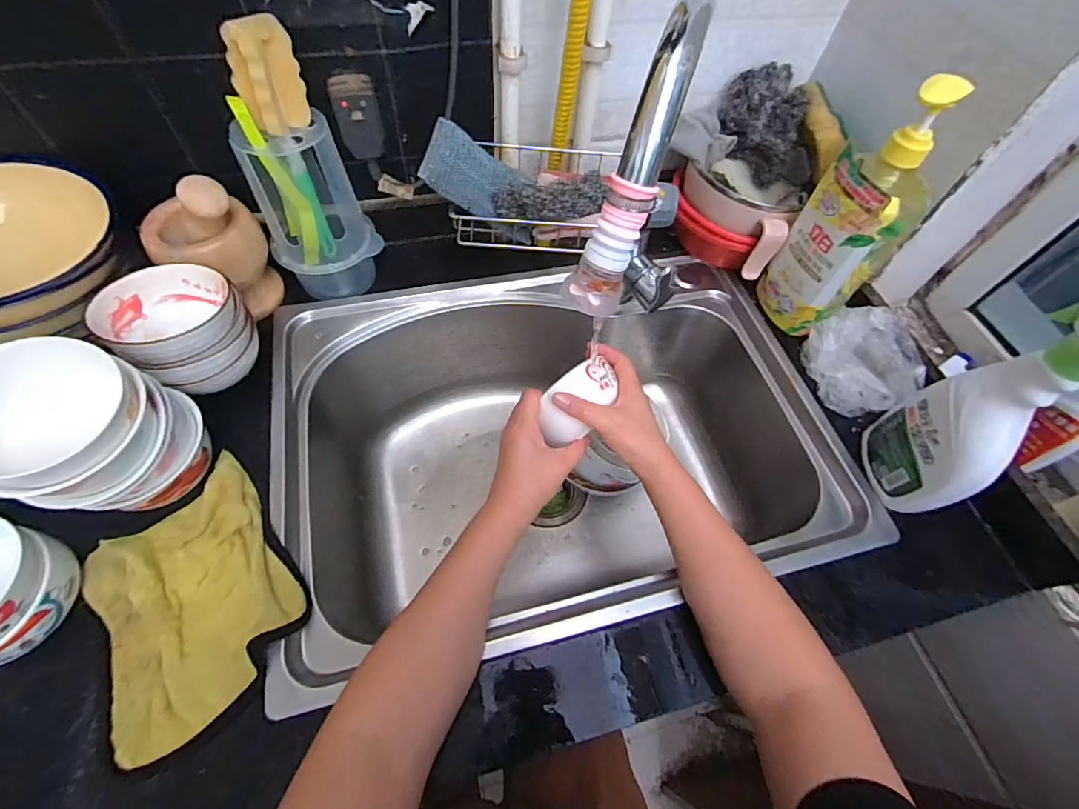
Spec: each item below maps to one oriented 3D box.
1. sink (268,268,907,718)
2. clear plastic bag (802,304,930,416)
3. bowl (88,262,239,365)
[{"bbox_3d":[0.013,0.056,0.604,0.573,0.227,0.425,-10,61,-10],"label":"sink"},{"bbox_3d":[0.365,-0.054,0.531,0.089,0.057,0.112,-4,60,-6],"label":"clear plastic bag"},{"bbox_3d":[-0.338,-0.083,0.435,0.099,0.048,0.106,2,60,-3],"label":"bowl"}]

